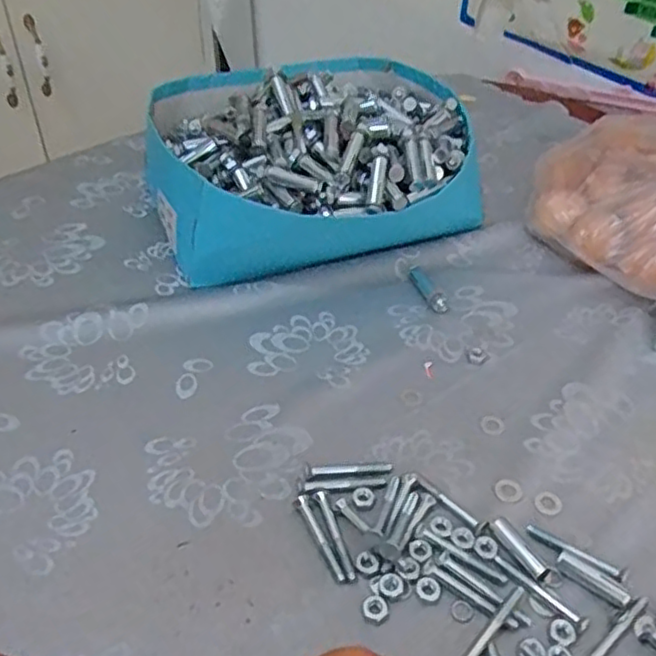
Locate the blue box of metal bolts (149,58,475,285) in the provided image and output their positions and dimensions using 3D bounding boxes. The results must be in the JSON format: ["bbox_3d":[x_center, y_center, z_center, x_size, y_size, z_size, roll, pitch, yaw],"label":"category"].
[{"bbox_3d":[-0.019,-0.163,0.620,0.278,0.113,0.282,-10,44,-11],"label":"blue box of metal bolts"}]

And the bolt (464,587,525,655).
[{"bbox_3d":[0.083,0.155,0.346,0.011,0.008,0.058,32,51,29],"label":"bolt"}]

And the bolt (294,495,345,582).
[{"bbox_3d":[-0.005,0.119,0.384,0.007,0.007,0.054,-19,46,-20],"label":"bolt"}]

